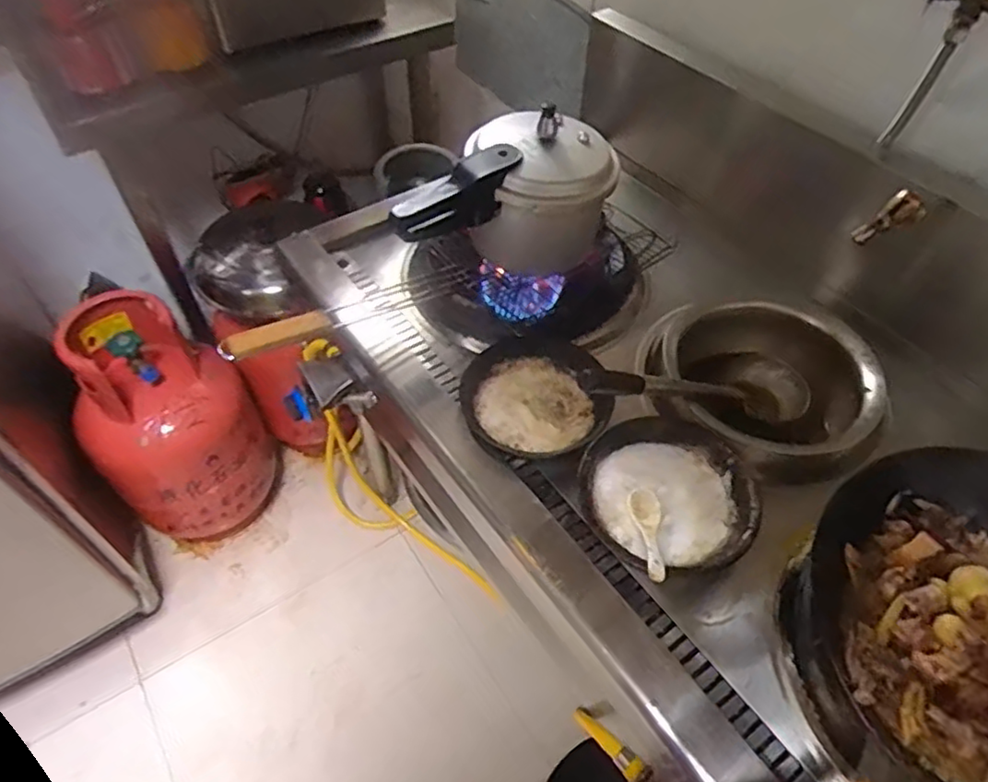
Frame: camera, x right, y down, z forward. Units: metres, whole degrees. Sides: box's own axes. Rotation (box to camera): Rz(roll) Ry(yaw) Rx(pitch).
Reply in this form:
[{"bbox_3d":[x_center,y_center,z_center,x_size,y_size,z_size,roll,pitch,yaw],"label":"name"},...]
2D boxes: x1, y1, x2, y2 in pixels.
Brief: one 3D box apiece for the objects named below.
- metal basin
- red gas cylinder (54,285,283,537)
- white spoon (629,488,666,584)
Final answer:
[{"bbox_3d":[0.357,0.006,0.870,0.285,0.112,0.281,-6,53,-6],"label":"metal basin"},{"bbox_3d":[-0.648,0.101,1.407,0.293,0.606,0.284,-16,54,-13],"label":"red gas cylinder"},{"bbox_3d":[0.165,0.150,0.696,0.037,0.018,0.126,5,29,3],"label":"white spoon"}]

